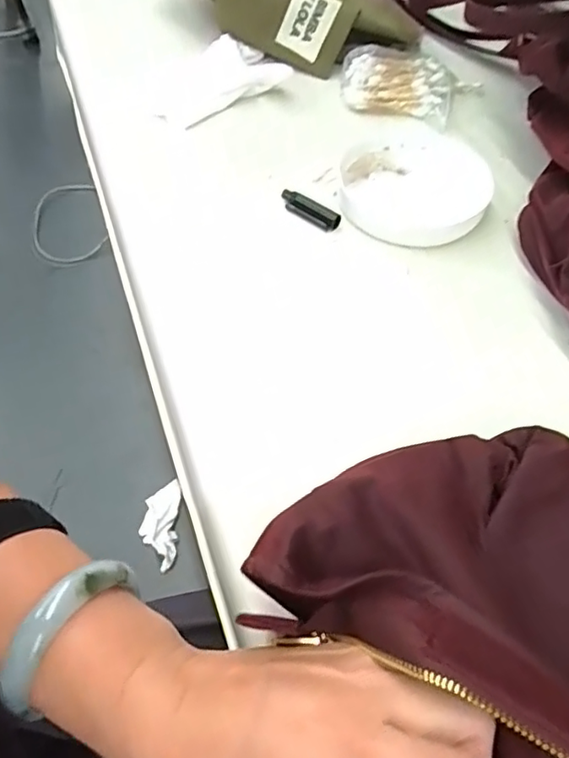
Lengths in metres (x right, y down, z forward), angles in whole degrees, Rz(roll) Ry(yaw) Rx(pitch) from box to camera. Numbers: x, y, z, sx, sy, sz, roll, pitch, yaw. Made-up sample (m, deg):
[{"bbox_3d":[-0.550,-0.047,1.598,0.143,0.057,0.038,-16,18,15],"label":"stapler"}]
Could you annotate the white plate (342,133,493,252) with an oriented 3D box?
[{"bbox_3d":[0.099,-0.152,0.445,0.107,0.022,0.123,3,54,0],"label":"white plate"}]

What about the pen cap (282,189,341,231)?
[{"bbox_3d":[0.018,-0.126,0.427,0.050,0.014,0.011,33,60,20],"label":"pen cap"}]

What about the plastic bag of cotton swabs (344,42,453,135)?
[{"bbox_3d":[0.098,-0.262,0.509,0.093,0.024,0.088,7,54,3],"label":"plastic bag of cotton swabs"}]

